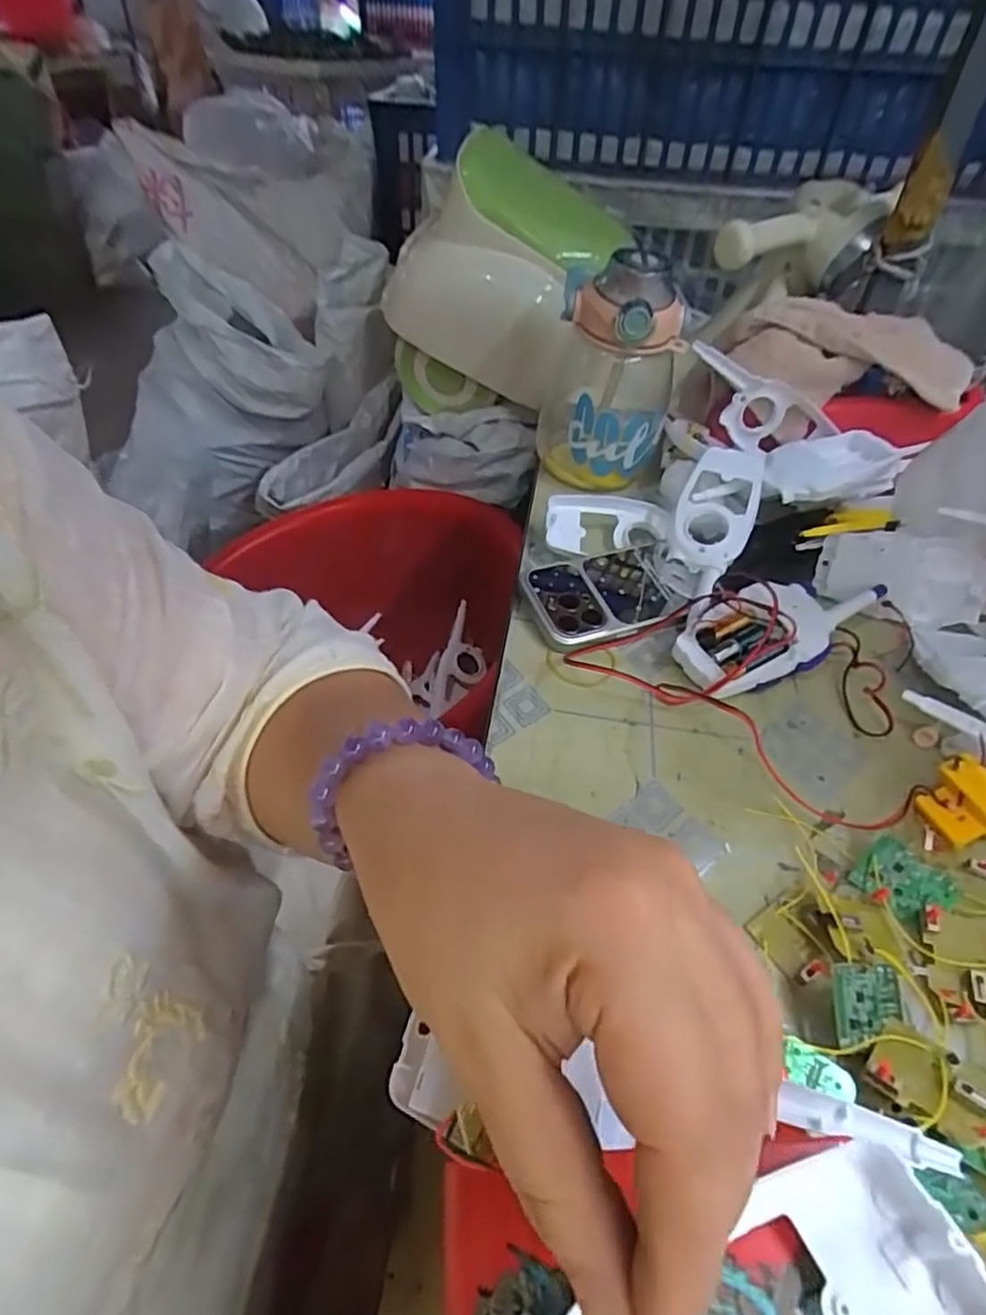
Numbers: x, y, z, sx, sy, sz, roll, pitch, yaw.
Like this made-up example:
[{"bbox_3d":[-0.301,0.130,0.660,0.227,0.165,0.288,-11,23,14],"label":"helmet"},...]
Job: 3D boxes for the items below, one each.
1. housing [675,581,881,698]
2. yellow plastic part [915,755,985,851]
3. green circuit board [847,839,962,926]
[{"bbox_3d":[0.204,-0.024,0.451,0.170,0.049,0.064,-18,50,-20],"label":"housing"},{"bbox_3d":[0.256,0.080,0.353,0.026,0.039,0.038,-21,51,-22],"label":"yellow plastic part"},{"bbox_3d":[0.212,0.115,0.334,0.043,0.006,0.033,34,74,30],"label":"green circuit board"}]

